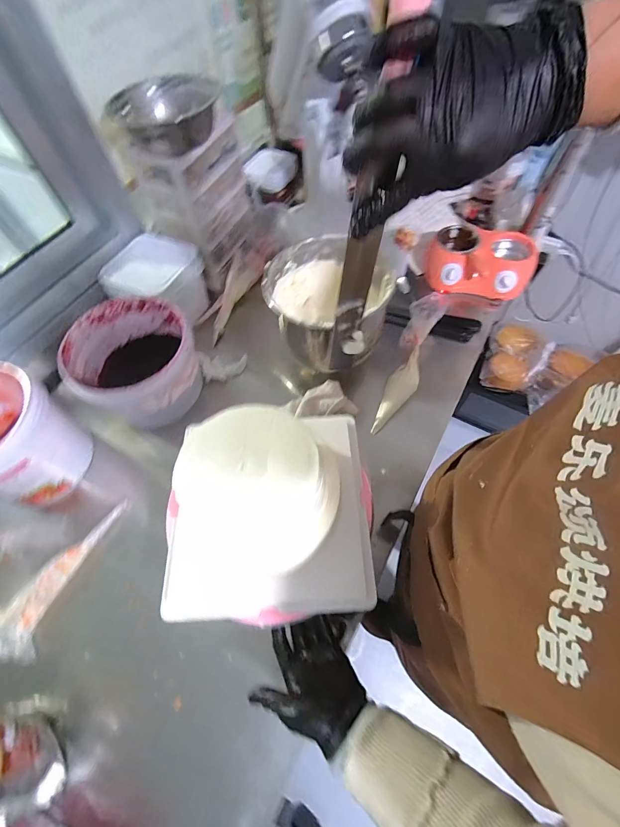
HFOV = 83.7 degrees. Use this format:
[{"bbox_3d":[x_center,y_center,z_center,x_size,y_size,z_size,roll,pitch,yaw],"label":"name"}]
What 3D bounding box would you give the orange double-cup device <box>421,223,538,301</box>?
[{"bbox_3d":[0.410,-0.357,0.829,0.247,0.081,0.145,10,62,9],"label":"orange double-cup device"}]

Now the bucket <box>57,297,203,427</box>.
[{"bbox_3d":[-0.343,-0.098,0.728,0.229,0.186,0.256,-23,63,-9],"label":"bucket"}]

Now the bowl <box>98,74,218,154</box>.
[{"bbox_3d":[-0.269,-0.558,0.649,0.161,0.067,0.176,6,62,7],"label":"bowl"}]

